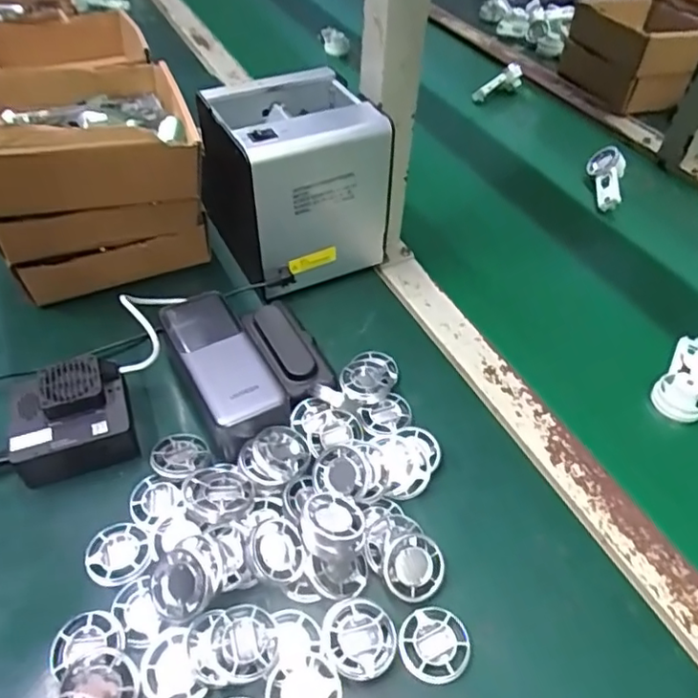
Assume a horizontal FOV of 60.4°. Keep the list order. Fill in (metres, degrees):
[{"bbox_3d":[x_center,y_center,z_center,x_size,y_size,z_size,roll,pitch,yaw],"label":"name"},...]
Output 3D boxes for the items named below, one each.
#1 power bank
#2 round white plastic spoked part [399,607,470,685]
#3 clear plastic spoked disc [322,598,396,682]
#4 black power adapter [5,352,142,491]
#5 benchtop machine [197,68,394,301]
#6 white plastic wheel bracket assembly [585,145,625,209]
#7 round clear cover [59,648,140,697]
[{"bbox_3d":[-0.098,0.008,0.451,0.050,0.027,0.130,-22,52,-22],"label":"power bank"},{"bbox_3d":[0.049,0.171,0.345,0.038,0.010,0.039,0,46,0],"label":"round white plastic spoked part"},{"bbox_3d":[0.006,0.164,0.339,0.039,0.013,0.040,0,46,0],"label":"clear plastic spoked disc"},{"bbox_3d":[-0.200,0.049,0.431,0.080,0.049,0.074,-16,49,-15],"label":"black power adapter"},{"bbox_3d":[-0.046,-0.146,0.550,0.131,0.156,0.121,-22,51,-20],"label":"benchtop machine"},{"bbox_3d":[0.312,-0.202,0.717,0.038,0.031,0.094,6,62,6],"label":"white plastic wheel bracket assembly"},{"bbox_3d":[-0.131,0.180,0.315,0.038,0.006,0.037,3,71,-8],"label":"round clear cover"}]

